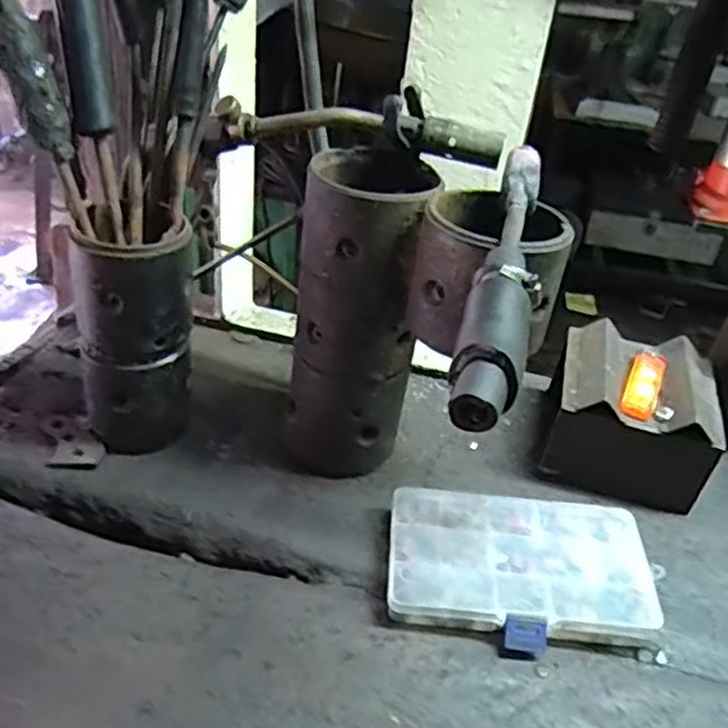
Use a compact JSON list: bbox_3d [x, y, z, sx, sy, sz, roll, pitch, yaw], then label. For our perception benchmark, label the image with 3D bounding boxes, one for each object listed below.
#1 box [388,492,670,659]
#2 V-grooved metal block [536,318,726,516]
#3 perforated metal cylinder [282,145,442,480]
[{"bbox_3d":[0.105,0.140,0.496,0.177,0.027,0.111,4,35,-3],"label":"box"},{"bbox_3d":[0.218,0.043,0.598,0.129,0.095,0.116,16,36,14],"label":"V-grooved metal block"},{"bbox_3d":[-0.005,-0.030,0.538,0.085,0.236,0.093,10,35,6],"label":"perforated metal cylinder"}]

